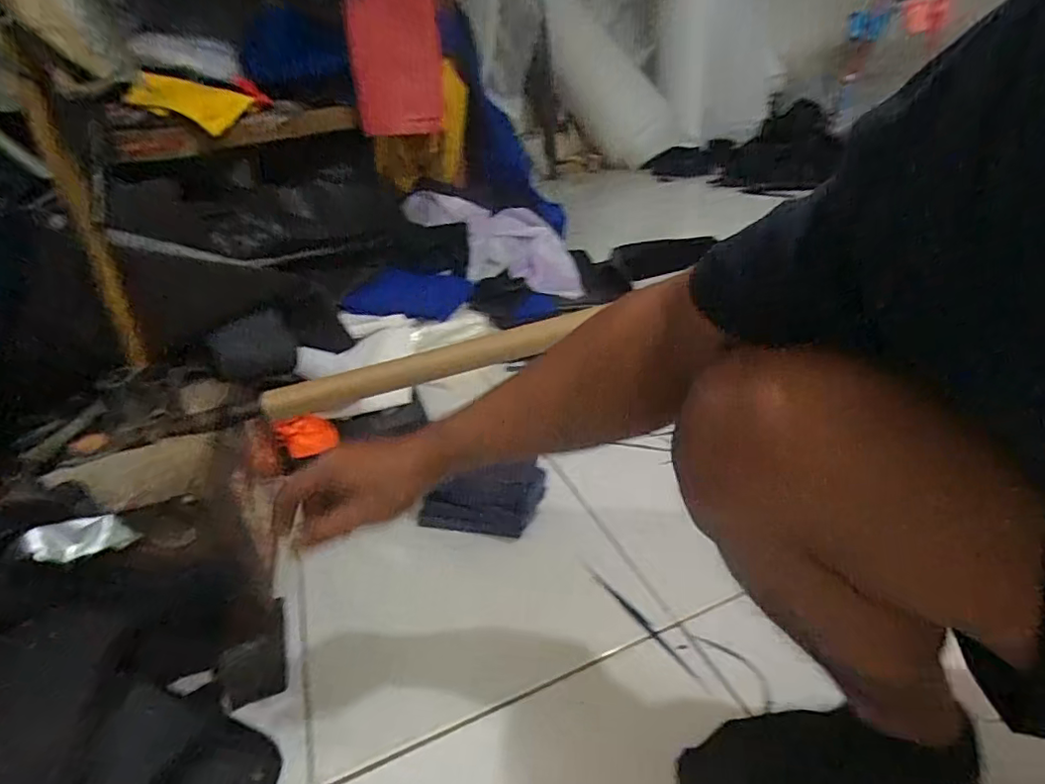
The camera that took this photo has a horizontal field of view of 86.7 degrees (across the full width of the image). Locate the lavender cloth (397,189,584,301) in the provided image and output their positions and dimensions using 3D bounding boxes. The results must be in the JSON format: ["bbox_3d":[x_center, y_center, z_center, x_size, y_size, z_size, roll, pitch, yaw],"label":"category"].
[{"bbox_3d":[-0.069,-0.414,1.541,0.520,0.087,0.309,14,56,-18],"label":"lavender cloth"}]

